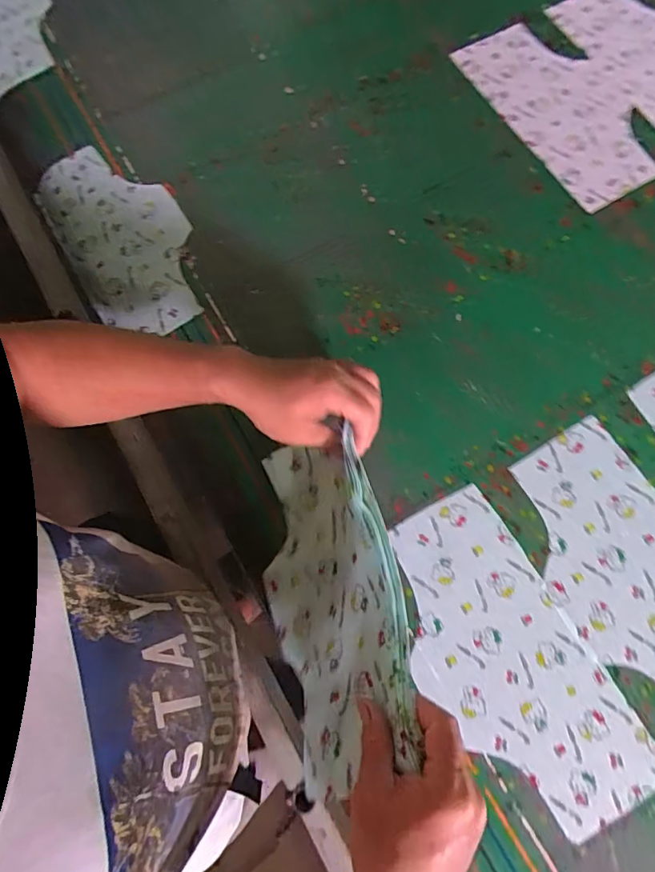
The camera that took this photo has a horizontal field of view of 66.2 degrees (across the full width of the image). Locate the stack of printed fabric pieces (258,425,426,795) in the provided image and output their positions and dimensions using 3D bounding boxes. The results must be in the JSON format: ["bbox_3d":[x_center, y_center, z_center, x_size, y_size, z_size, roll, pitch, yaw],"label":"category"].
[{"bbox_3d":[-0.004,0.150,0.476,0.048,0.173,0.301,18,45,-32],"label":"stack of printed fabric pieces"}]

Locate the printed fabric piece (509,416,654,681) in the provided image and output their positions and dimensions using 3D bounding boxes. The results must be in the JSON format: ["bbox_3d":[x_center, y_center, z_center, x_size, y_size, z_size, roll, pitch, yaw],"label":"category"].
[{"bbox_3d":[0.320,0.148,0.522,0.155,0.005,0.319,-29,76,-7],"label":"printed fabric piece"}]

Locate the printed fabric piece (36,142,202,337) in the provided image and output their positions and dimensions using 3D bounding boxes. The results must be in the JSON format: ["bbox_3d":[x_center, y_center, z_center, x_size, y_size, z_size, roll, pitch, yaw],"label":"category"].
[{"bbox_3d":[-0.282,-0.277,0.691,0.163,0.017,0.332,-33,72,-3],"label":"printed fabric piece"}]

